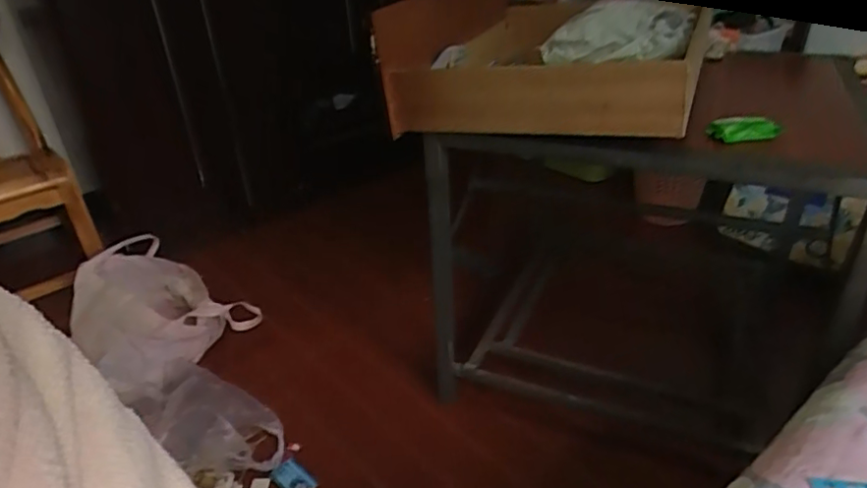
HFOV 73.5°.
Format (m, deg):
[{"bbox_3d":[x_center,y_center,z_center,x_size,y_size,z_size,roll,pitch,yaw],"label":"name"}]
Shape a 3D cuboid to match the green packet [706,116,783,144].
[{"bbox_3d":[0.442,-0.162,0.819,0.105,0.025,0.033,-6,31,-4],"label":"green packet"}]

